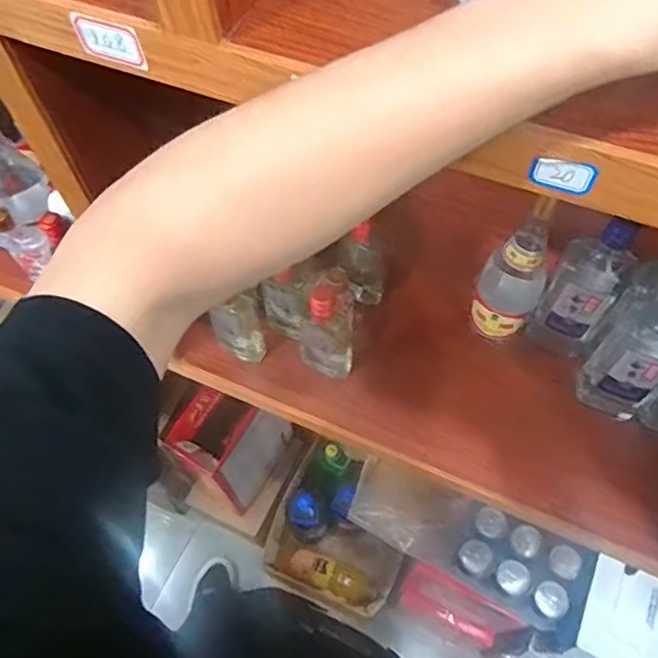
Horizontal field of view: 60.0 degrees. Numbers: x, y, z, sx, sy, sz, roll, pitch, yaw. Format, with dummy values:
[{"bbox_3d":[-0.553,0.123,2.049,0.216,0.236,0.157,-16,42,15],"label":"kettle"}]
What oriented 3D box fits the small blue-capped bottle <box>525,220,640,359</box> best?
[{"bbox_3d":[0.286,-0.040,0.656,0.075,0.227,0.051,26,64,16],"label":"small blue-capped bottle"}]

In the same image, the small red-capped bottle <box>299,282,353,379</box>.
[{"bbox_3d":[-0.004,-0.002,0.674,0.065,0.162,0.056,-3,60,1],"label":"small red-capped bottle"}]

